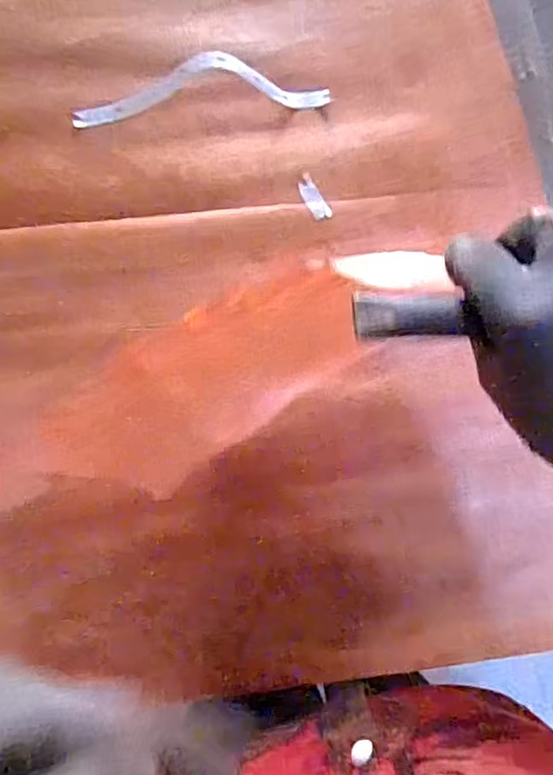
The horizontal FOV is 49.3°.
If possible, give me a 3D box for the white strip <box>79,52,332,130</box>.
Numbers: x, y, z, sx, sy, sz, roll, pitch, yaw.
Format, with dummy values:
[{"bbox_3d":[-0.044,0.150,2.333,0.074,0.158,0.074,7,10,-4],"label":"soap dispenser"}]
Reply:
[{"bbox_3d":[-0.060,-0.230,0.454,0.198,0.044,0.029,-6,80,-3],"label":"white strip"}]

